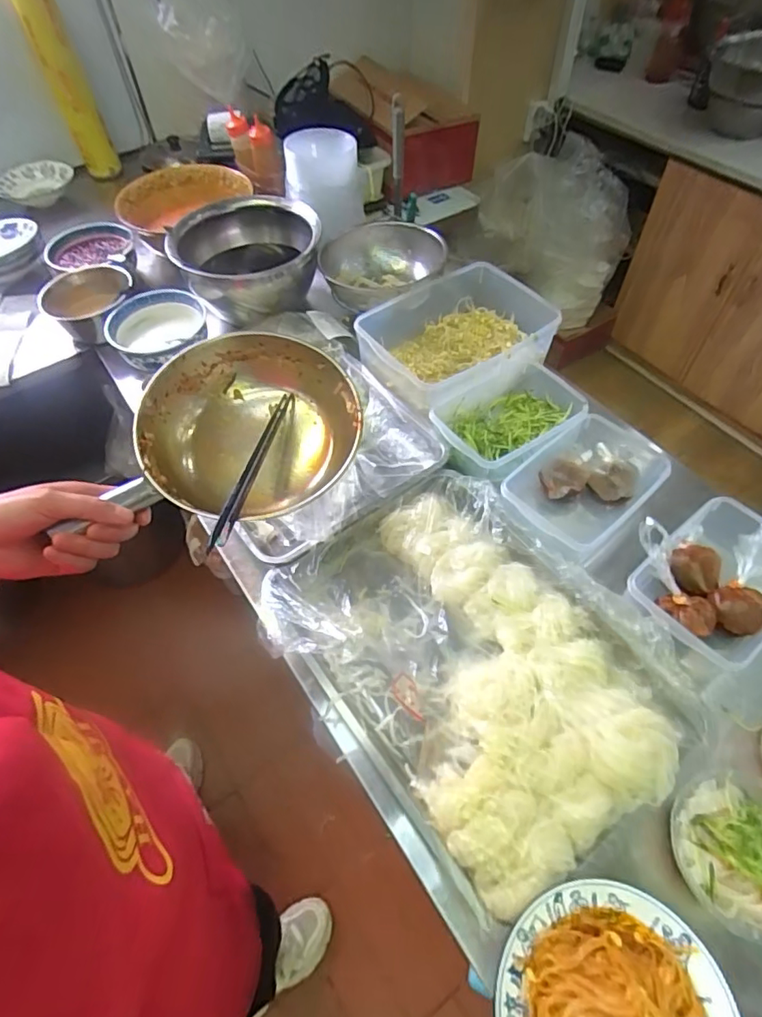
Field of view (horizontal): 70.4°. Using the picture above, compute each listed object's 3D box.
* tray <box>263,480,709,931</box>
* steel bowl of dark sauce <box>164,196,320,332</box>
[{"bbox_3d":[0.098,0.185,0.674,0.358,0.080,0.481,-29,59,-16],"label":"tray"},{"bbox_3d":[-0.264,-0.513,1.087,0.278,0.134,0.261,-1,55,2],"label":"steel bowl of dark sauce"}]

